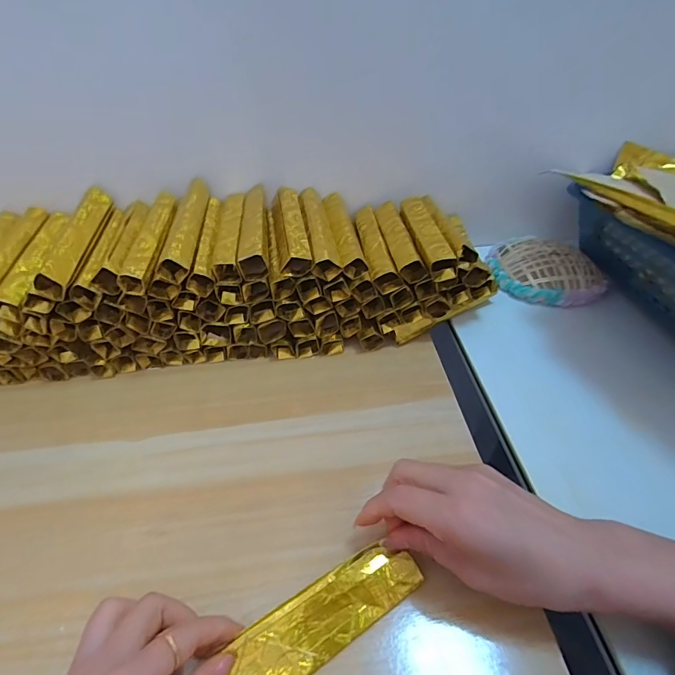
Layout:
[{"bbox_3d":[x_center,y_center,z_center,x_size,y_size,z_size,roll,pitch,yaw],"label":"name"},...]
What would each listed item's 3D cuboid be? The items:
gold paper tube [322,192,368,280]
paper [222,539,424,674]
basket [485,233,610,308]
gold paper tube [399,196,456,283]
[{"bbox_3d":[0.005,-0.105,0.420,0.022,0.021,0.132,-7,45,-6],"label":"gold paper tube"},{"bbox_3d":[-0.008,0.165,0.250,0.124,0.006,0.037,-26,68,-18],"label":"paper"},{"bbox_3d":[0.230,-0.076,0.470,0.126,0.036,0.095,21,49,23],"label":"basket"},{"bbox_3d":[0.086,-0.104,0.423,0.026,0.027,0.135,-4,45,-3],"label":"gold paper tube"}]

